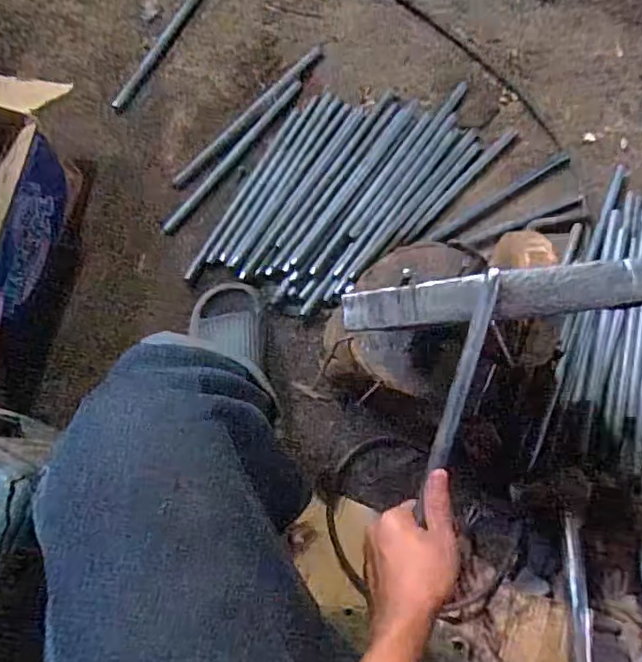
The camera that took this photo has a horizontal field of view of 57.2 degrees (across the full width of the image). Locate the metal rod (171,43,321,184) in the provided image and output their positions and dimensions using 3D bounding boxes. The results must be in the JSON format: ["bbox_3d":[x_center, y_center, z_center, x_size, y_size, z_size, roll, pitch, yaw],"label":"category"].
[{"bbox_3d":[-0.116,-0.355,0.966,0.022,0.015,0.336,41,80,9],"label":"metal rod"}]

